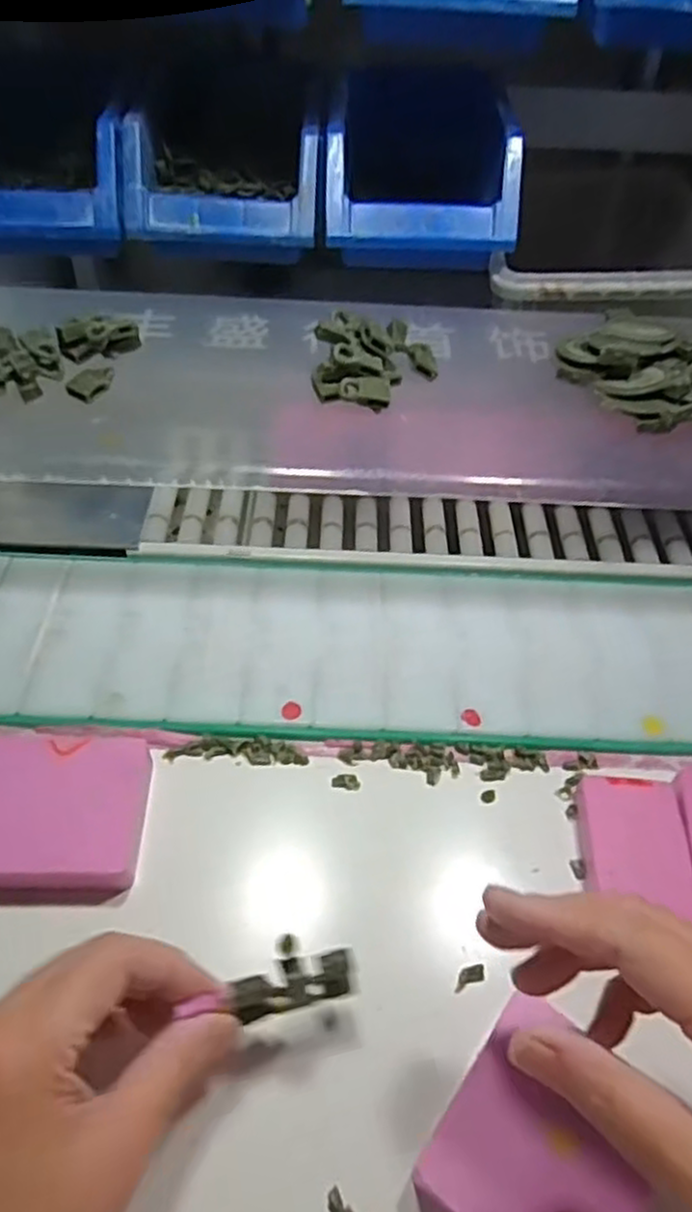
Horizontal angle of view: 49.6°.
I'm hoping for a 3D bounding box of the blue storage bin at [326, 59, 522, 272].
[{"bbox_3d":[0.046,-0.300,0.522,0.121,0.079,0.169,1,49,-3],"label":"blue storage bin"}]

